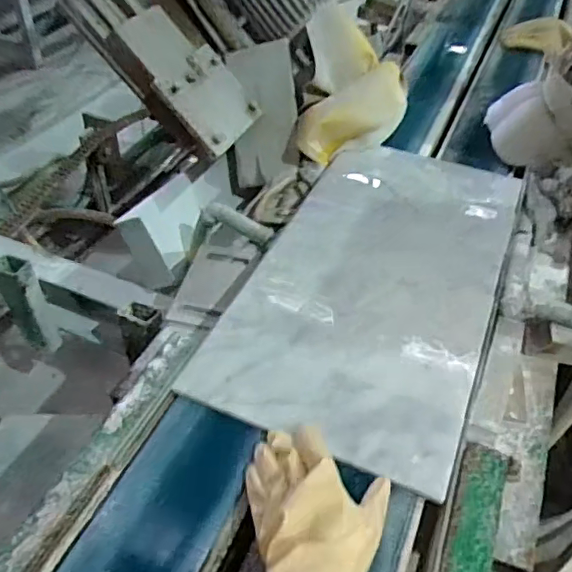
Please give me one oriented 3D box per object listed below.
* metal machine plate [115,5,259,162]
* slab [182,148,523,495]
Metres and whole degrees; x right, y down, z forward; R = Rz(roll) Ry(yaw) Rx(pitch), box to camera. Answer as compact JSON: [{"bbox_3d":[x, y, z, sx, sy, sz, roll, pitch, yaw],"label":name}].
[{"bbox_3d":[-0.164,-0.336,0.920,0.242,0.041,0.156,46,49,-13],"label":"metal machine plate"},{"bbox_3d":[0.126,-0.021,0.749,0.303,0.018,0.550,18,50,17],"label":"slab"}]

